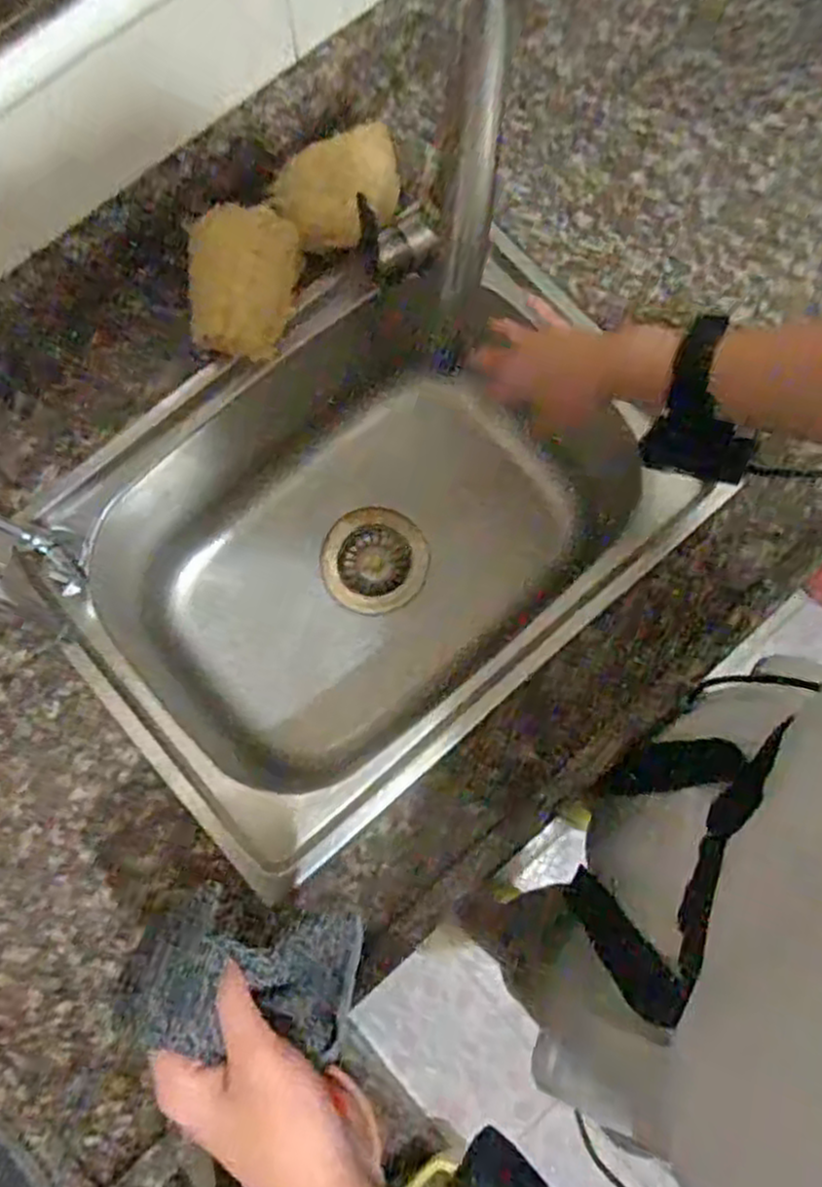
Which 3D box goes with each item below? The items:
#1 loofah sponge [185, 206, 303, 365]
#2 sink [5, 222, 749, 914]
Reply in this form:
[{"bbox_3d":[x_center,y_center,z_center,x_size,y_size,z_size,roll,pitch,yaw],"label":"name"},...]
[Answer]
[{"bbox_3d":[-0.130,-0.240,0.596,0.079,0.023,0.105,3,105,-20],"label":"loofah sponge"},{"bbox_3d":[-0.037,-0.048,0.686,0.469,0.230,0.334,-41,82,-7],"label":"sink"}]

